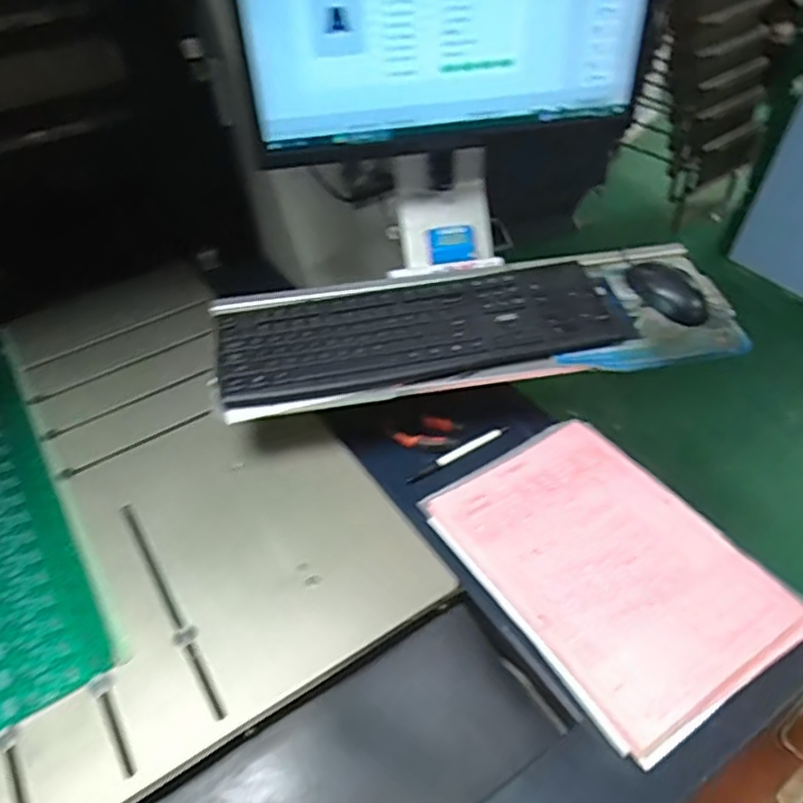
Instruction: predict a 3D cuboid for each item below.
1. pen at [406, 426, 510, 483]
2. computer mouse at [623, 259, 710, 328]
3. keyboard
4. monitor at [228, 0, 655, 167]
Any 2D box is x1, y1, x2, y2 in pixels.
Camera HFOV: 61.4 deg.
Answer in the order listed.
[{"bbox_3d":[0.066,0.060,0.785,0.133,0.013,0.013,-23,47,-18],"label":"pen"},{"bbox_3d":[0.313,-0.133,0.810,0.056,0.030,0.106,-18,46,-14],"label":"computer mouse"},{"bbox_3d":[0.025,-0.088,0.779,0.454,0.033,0.167,-13,45,-8],"label":"keyboard"},{"bbox_3d":[0.051,-0.396,0.692,0.433,0.252,0.035,-9,44,-4],"label":"monitor"}]

